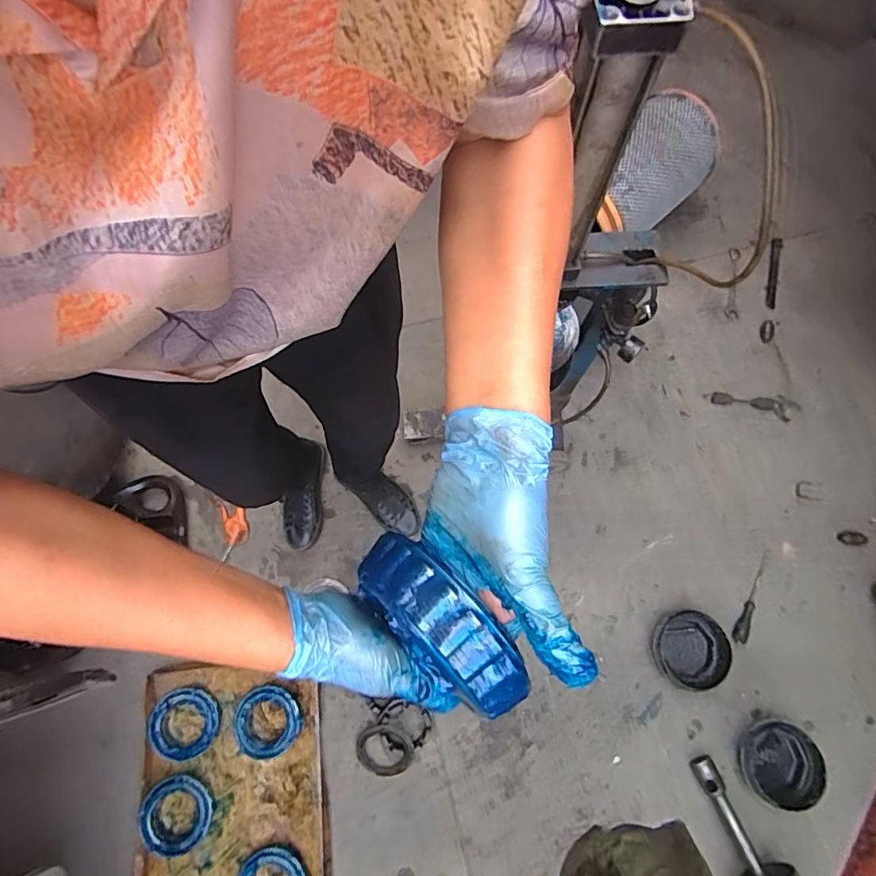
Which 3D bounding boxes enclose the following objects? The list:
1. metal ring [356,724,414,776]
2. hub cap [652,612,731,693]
[{"bbox_3d":[-0.114,0.668,1.104,0.123,0.018,0.096,14,75,10],"label":"metal ring"},{"bbox_3d":[0.574,0.481,1.170,0.152,0.040,0.163,0,73,0],"label":"hub cap"}]

